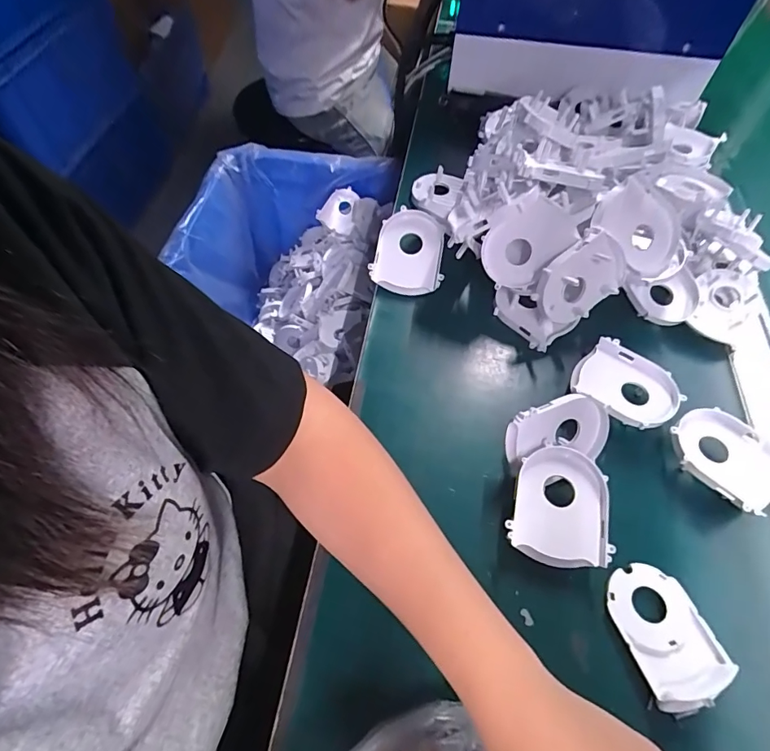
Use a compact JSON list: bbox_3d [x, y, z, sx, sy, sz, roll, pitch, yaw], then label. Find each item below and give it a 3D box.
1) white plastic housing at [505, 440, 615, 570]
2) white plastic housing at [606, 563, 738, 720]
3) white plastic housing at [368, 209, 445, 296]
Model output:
[{"bbox_3d":[0.131,0.098,0.343,0.070,0.032,0.079,18,59,12],"label":"white plastic housing"},{"bbox_3d":[0.191,0.174,0.313,0.057,0.012,0.085,-13,58,-8],"label":"white plastic housing"},{"bbox_3d":[0.026,-0.125,0.470,0.069,0.018,0.083,14,86,6],"label":"white plastic housing"}]

